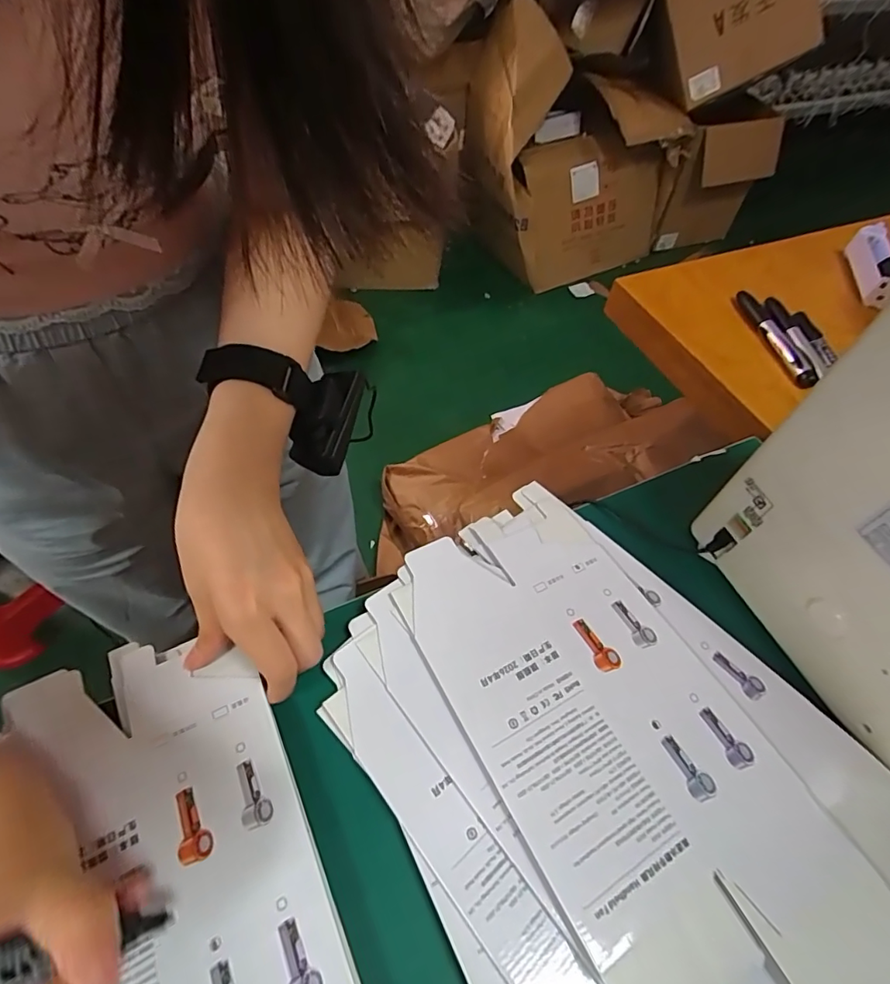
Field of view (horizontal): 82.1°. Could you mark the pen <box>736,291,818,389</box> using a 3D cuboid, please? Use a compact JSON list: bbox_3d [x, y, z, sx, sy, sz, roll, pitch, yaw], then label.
[{"bbox_3d":[0.314,-0.149,0.488,0.014,0.013,0.139,-3,56,-5],"label":"pen"}]

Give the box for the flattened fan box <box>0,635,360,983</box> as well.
[{"bbox_3d":[-0.120,0.204,0.225,0.136,0.013,0.293,-25,61,-19],"label":"flattened fan box"}]

